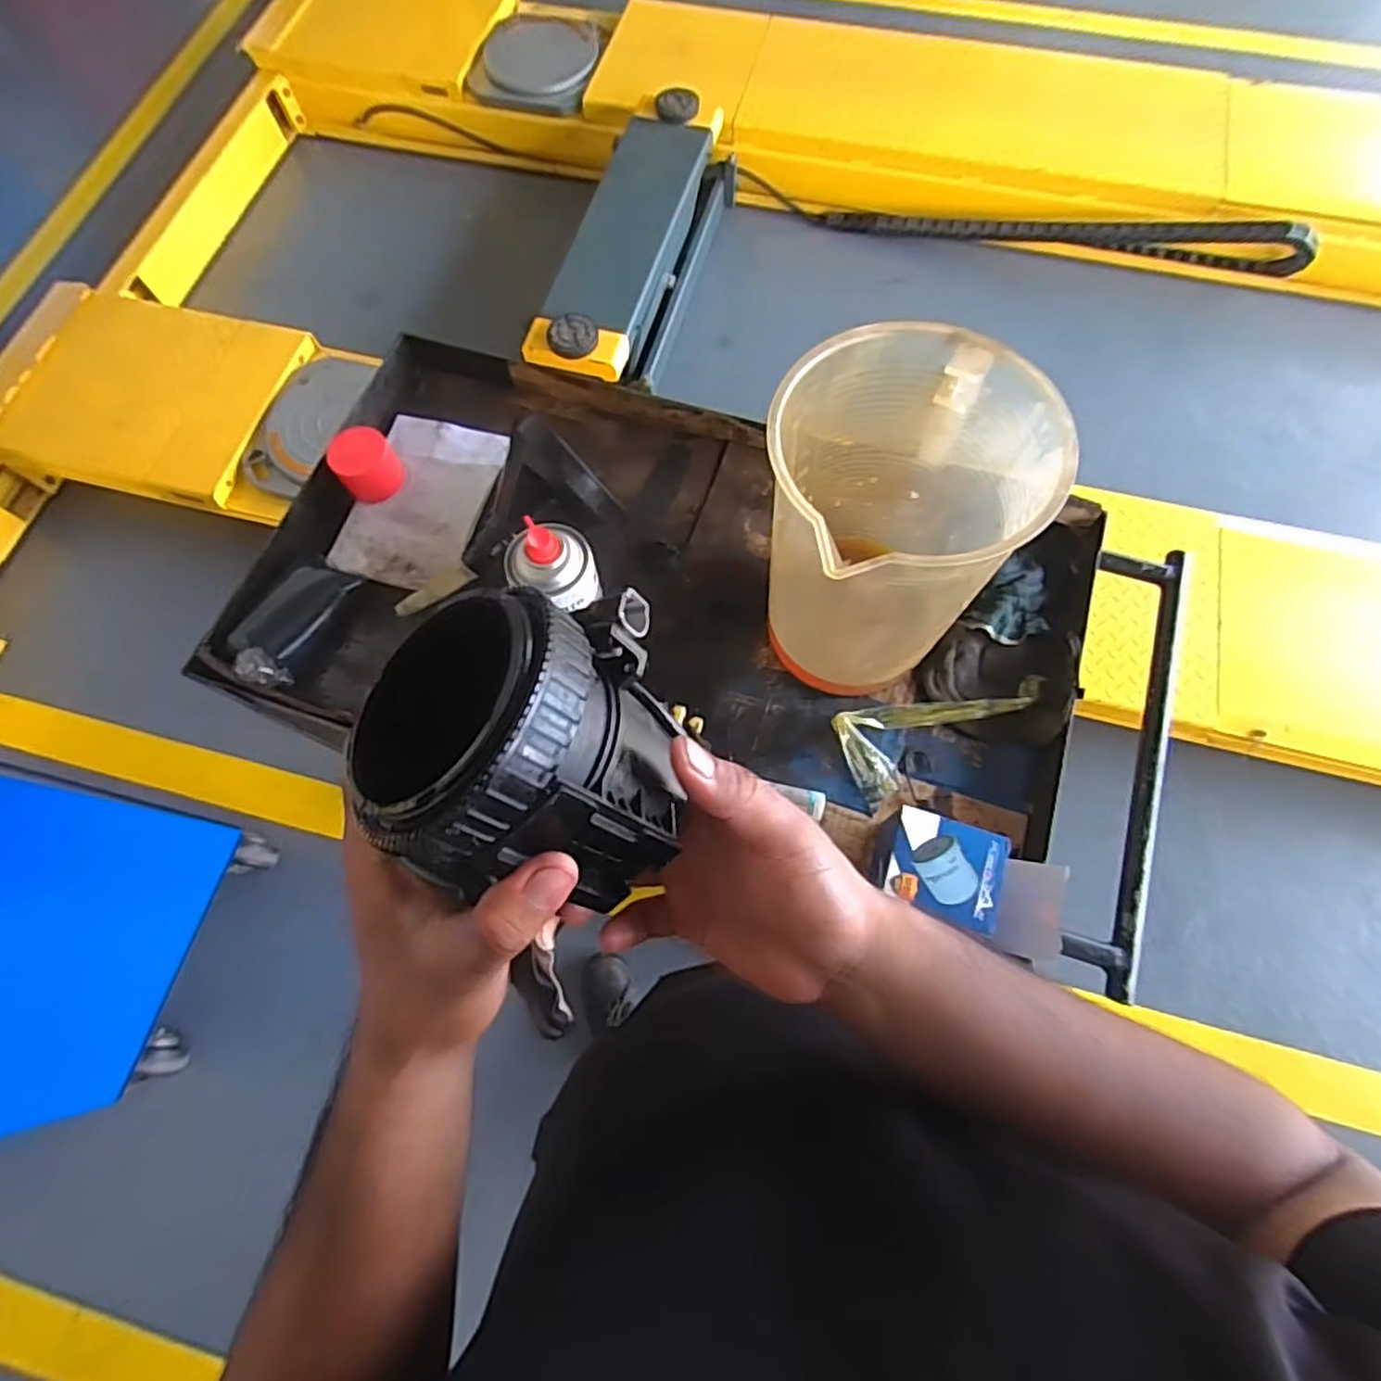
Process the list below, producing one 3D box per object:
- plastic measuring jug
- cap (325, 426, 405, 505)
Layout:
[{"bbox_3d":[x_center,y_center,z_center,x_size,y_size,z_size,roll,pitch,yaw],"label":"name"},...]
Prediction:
[{"bbox_3d":[0.153,-0.119,0.571,0.184,0.261,0.196,-1,70,2],"label":"plastic measuring jug"},{"bbox_3d":[-0.362,-0.249,0.772,0.073,0.049,0.067,-37,73,-11],"label":"cap"}]

